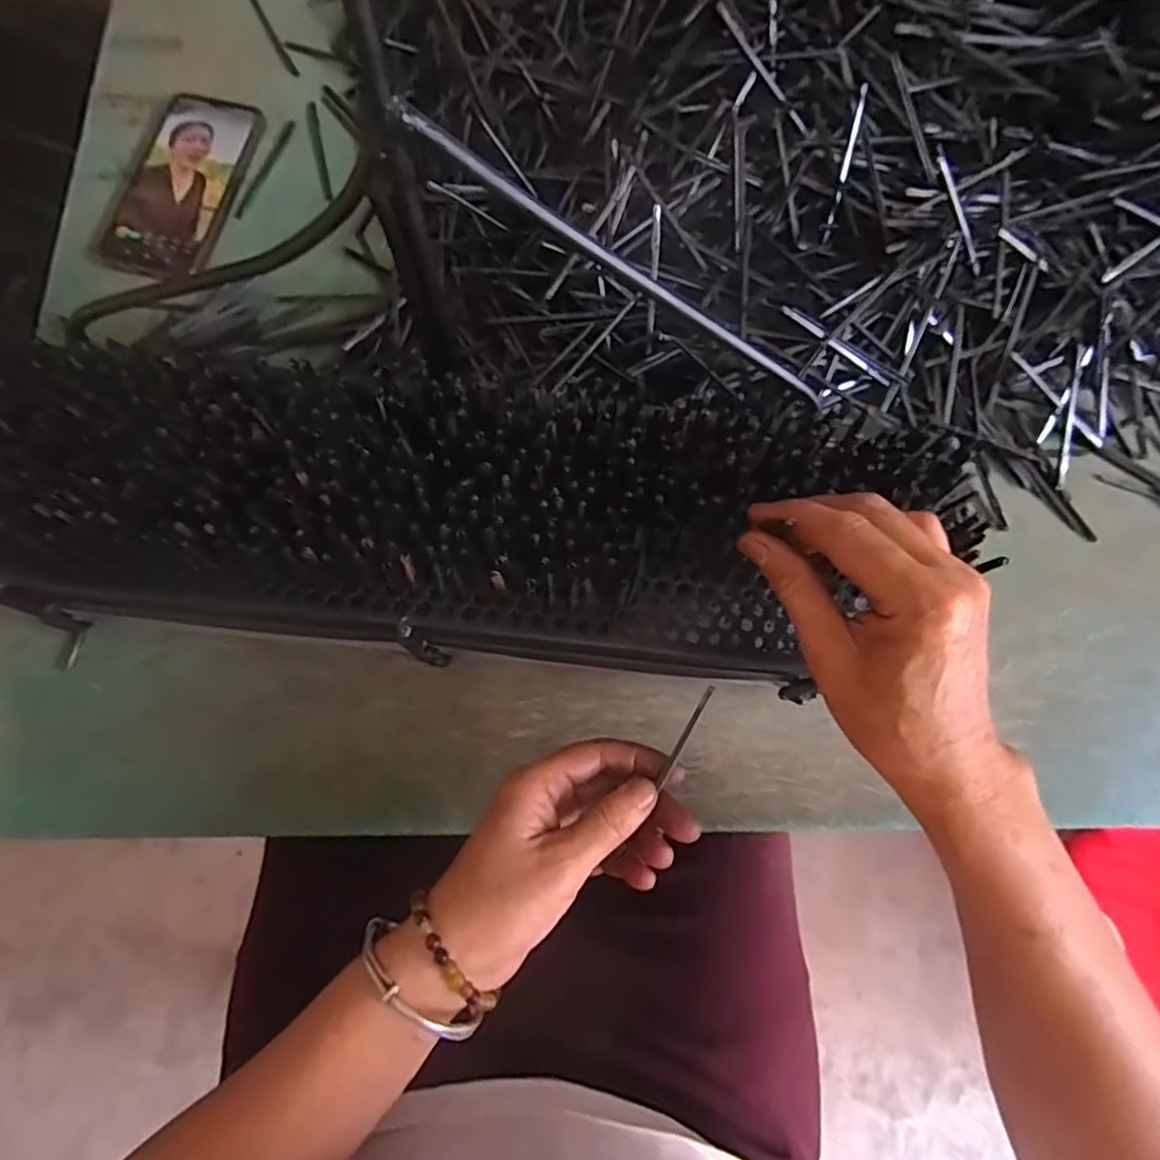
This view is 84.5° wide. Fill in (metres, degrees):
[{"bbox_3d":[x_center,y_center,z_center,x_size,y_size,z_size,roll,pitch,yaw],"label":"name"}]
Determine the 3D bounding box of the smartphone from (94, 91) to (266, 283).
[{"bbox_3d":[-0.304,-0.304,0.486,0.082,0.013,0.169,12,77,3],"label":"smartphone"}]

